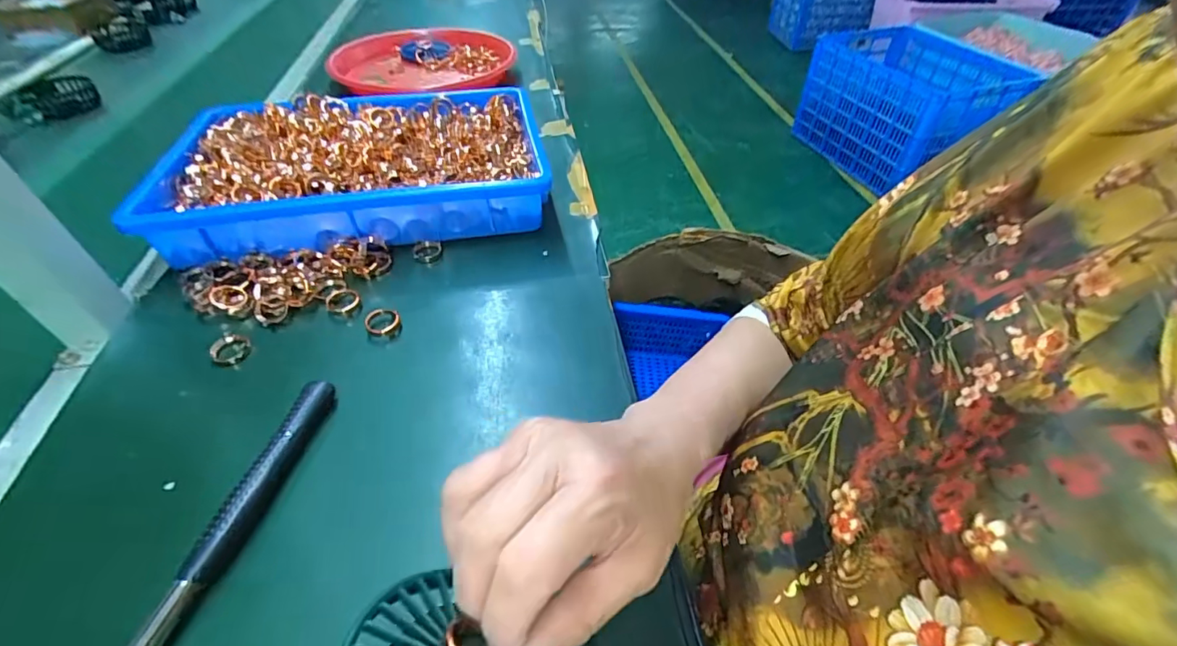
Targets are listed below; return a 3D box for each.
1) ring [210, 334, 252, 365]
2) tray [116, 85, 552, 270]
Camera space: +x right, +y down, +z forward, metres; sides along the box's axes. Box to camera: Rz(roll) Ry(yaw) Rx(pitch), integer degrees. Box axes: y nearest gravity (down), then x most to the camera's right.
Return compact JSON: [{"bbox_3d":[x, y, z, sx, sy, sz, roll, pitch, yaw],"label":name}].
[{"bbox_3d":[-0.280,0.019,0.390,0.025,0.009,0.027,-17,49,-18],"label":"ring"},{"bbox_3d":[-0.230,-0.163,0.527,0.345,0.073,0.230,-7,46,-9],"label":"tray"}]

